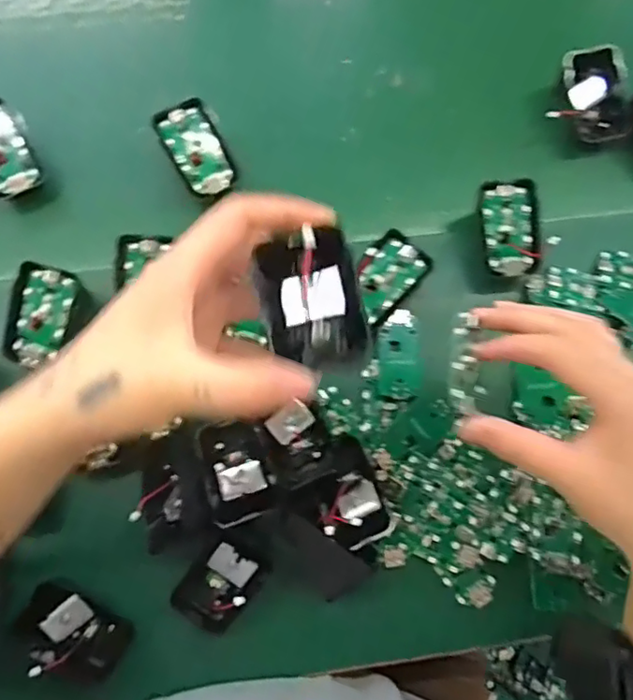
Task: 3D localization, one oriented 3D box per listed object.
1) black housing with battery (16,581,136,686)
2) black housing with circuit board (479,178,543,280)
[{"bbox_3d":[-0.155,0.182,0.366,0.068,0.013,0.045,35,73,-6],"label":"black housing with battery"},{"bbox_3d":[0.142,-0.089,0.426,0.043,0.018,0.068,-6,93,1],"label":"black housing with circuit board"}]

